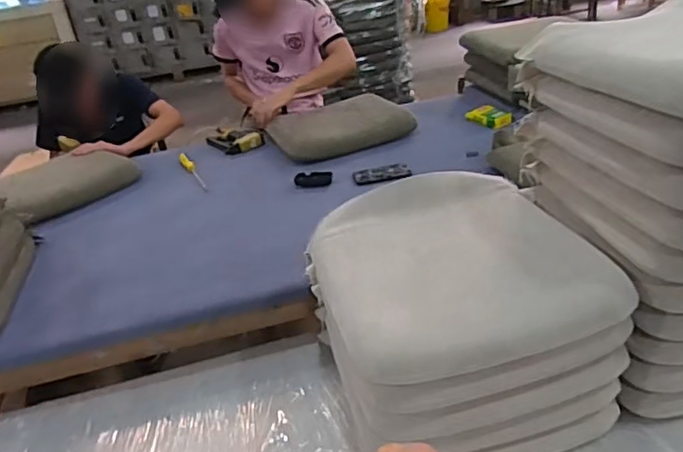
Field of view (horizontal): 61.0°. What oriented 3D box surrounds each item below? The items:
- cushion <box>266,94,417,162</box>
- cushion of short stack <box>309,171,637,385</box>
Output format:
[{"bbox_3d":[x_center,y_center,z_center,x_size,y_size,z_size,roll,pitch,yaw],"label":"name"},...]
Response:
[{"bbox_3d":[-0.020,-0.357,1.943,0.446,0.069,0.359,-19,32,-18],"label":"cushion"},{"bbox_3d":[0.181,0.049,0.956,0.412,0.079,0.441,-13,31,-8],"label":"cushion of short stack"}]

